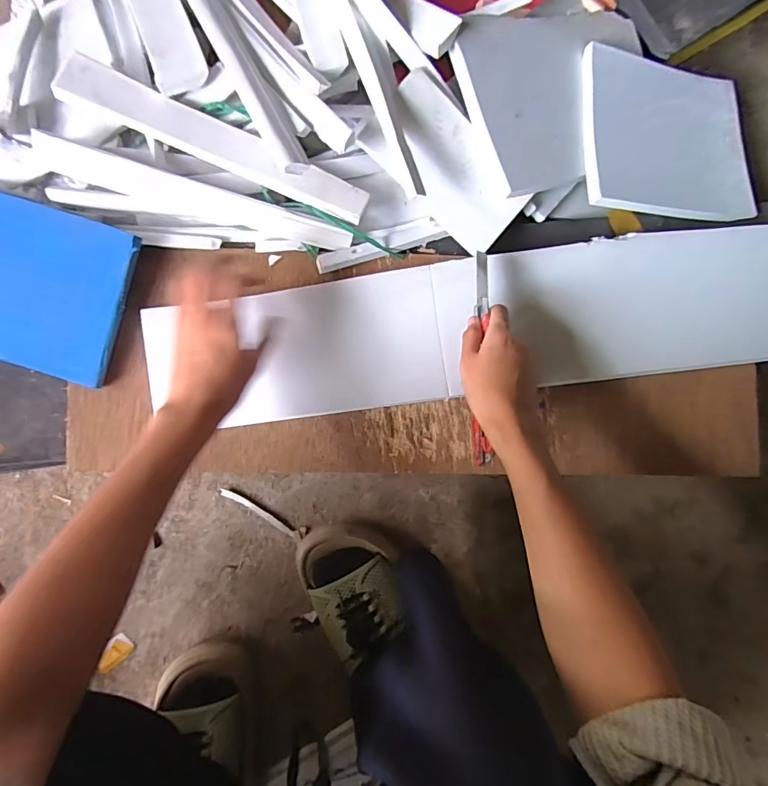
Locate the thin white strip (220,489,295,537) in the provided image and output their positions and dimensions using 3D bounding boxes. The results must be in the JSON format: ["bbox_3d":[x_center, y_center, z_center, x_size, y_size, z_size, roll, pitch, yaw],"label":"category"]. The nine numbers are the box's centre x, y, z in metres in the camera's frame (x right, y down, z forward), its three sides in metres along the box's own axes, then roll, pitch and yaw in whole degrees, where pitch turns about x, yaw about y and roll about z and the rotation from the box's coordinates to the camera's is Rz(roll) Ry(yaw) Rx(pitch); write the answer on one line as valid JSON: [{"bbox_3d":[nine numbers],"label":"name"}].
[{"bbox_3d":[-0.142,0.136,0.529,0.095,0.005,0.010,31,86,-2],"label":"thin white strip"}]

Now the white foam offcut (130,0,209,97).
[{"bbox_3d":[-0.233,-0.398,0.461,0.046,0.011,0.282,-24,71,-4],"label":"white foam offcut"}]

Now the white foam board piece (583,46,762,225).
[{"bbox_3d":[0.300,-0.277,0.496,0.198,0.023,0.172,1,85,-15],"label":"white foam board piece"}]

